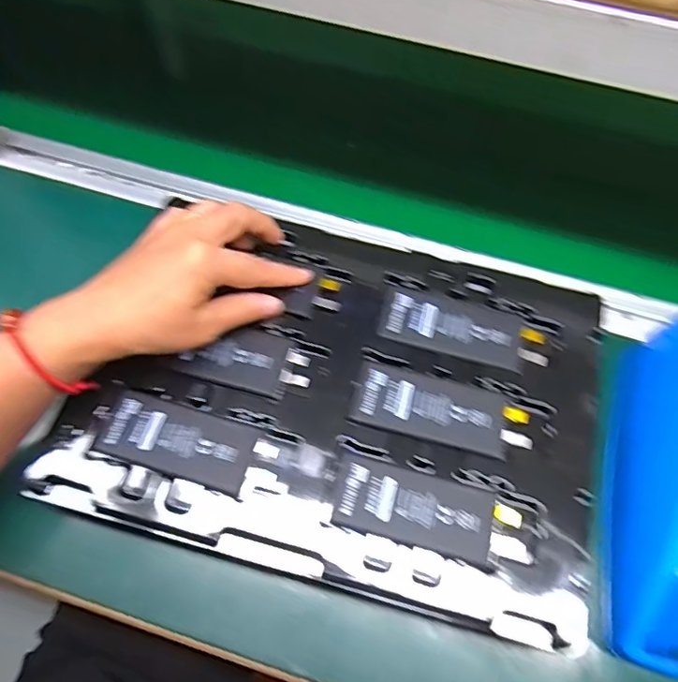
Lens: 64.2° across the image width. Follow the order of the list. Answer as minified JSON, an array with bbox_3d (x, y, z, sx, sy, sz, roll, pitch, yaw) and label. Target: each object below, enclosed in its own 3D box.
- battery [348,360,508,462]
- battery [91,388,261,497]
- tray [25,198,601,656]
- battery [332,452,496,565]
[{"bbox_3d":[0.059,0.043,0.348,0.097,0.004,0.043,14,63,5],"label":"battery"},{"bbox_3d":[-0.100,0.062,0.338,0.093,0.004,0.043,16,63,6],"label":"battery"},{"bbox_3d":[0.004,0.033,0.353,0.312,0.018,0.226,15,64,3],"label":"tray"},{"bbox_3d":[0.045,0.099,0.323,0.092,0.004,0.043,14,63,5],"label":"battery"}]

